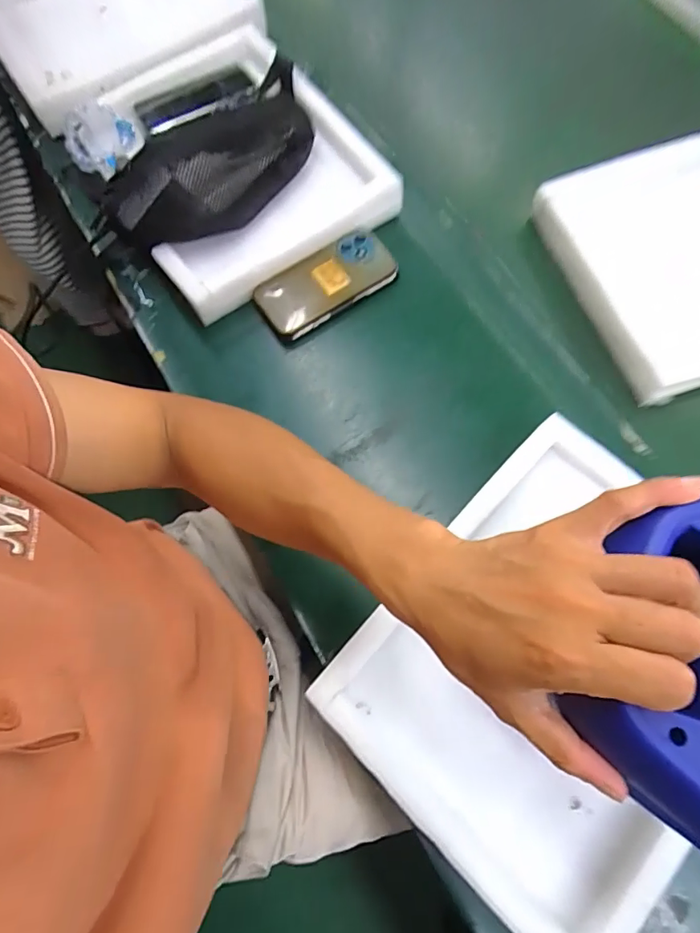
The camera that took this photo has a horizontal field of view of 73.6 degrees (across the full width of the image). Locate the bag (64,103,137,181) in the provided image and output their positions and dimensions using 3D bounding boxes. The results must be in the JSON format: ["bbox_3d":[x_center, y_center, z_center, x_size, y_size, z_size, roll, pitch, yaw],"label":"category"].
[{"bbox_3d":[-0.316,-0.415,0.598,0.087,0.037,0.092,-29,74,-8],"label":"bag"}]

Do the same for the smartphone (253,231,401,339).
[{"bbox_3d":[-0.027,-0.216,0.535,0.159,0.017,0.078,-35,75,-9],"label":"smartphone"}]

